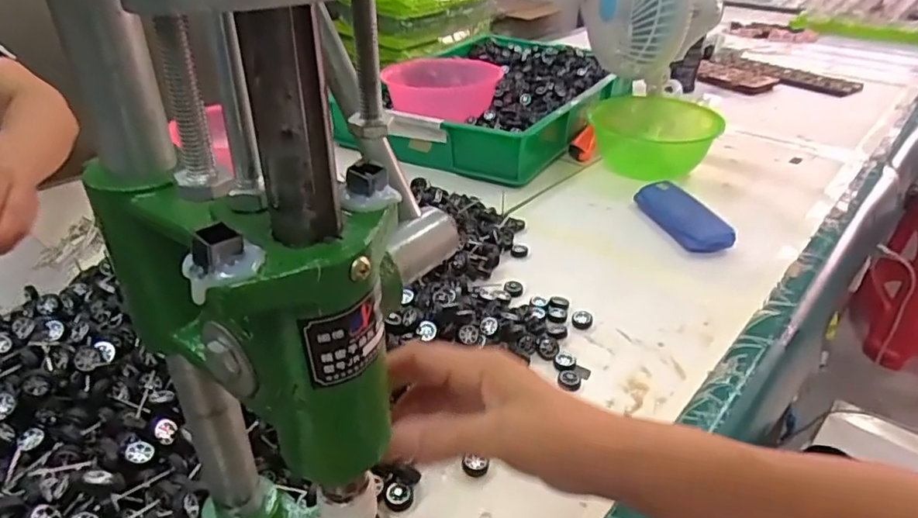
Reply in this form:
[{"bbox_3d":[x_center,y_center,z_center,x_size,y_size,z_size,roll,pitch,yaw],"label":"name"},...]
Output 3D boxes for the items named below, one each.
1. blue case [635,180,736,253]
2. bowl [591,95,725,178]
[{"bbox_3d":[0.276,-0.053,0.751,0.050,0.037,0.144,-8,33,-15],"label":"blue case"},{"bbox_3d":[0.292,-0.186,0.914,0.176,0.079,0.179,1,32,0],"label":"bowl"}]

